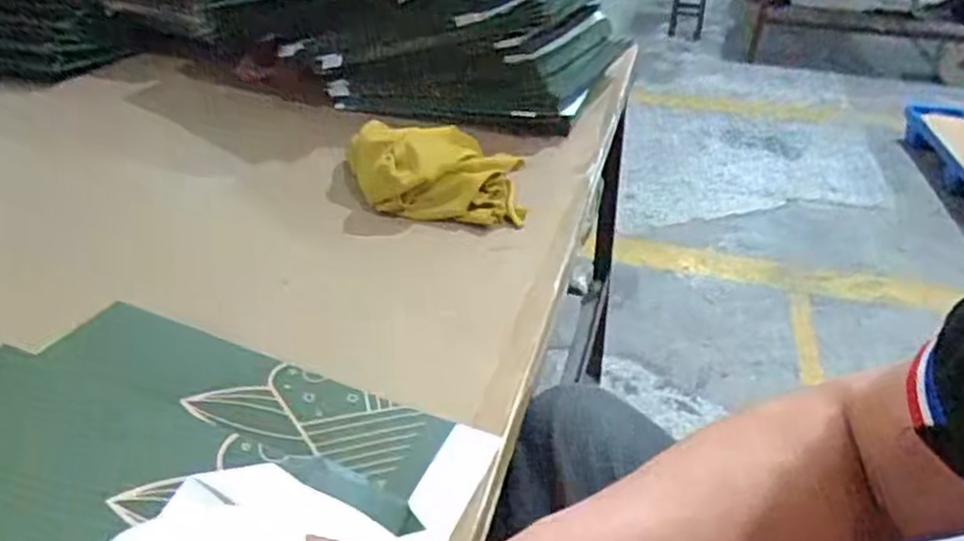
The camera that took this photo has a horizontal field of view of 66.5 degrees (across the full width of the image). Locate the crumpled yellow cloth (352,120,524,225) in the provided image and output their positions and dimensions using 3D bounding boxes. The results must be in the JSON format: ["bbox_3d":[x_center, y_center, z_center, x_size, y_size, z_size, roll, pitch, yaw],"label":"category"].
[{"bbox_3d":[-0.053,-0.113,0.797,0.182,0.061,0.177,-2,31,-6],"label":"crumpled yellow cloth"}]

